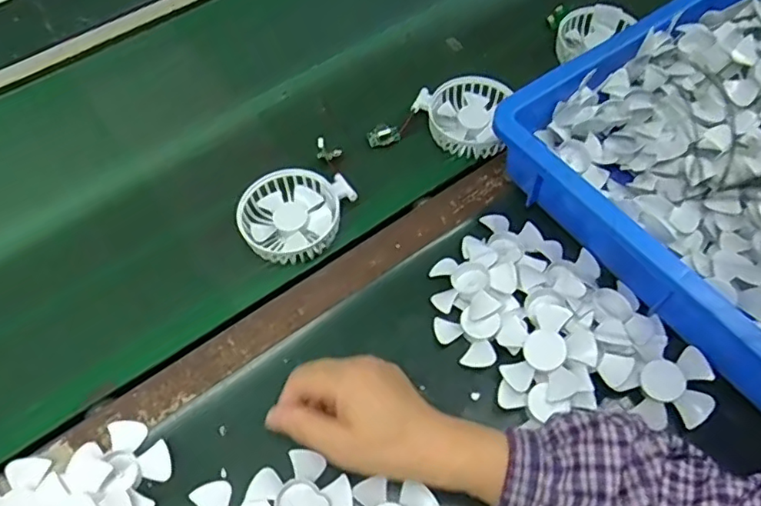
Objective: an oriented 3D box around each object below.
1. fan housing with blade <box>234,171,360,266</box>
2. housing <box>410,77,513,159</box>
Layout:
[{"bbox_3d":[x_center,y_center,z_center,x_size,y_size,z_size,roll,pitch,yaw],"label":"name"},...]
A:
[{"bbox_3d":[-0.082,-0.034,0.538,0.090,0.029,0.095,-2,57,3],"label":"fan housing with blade"},{"bbox_3d":[0.092,-0.142,0.595,0.085,0.025,0.095,-30,60,-14],"label":"housing"}]

